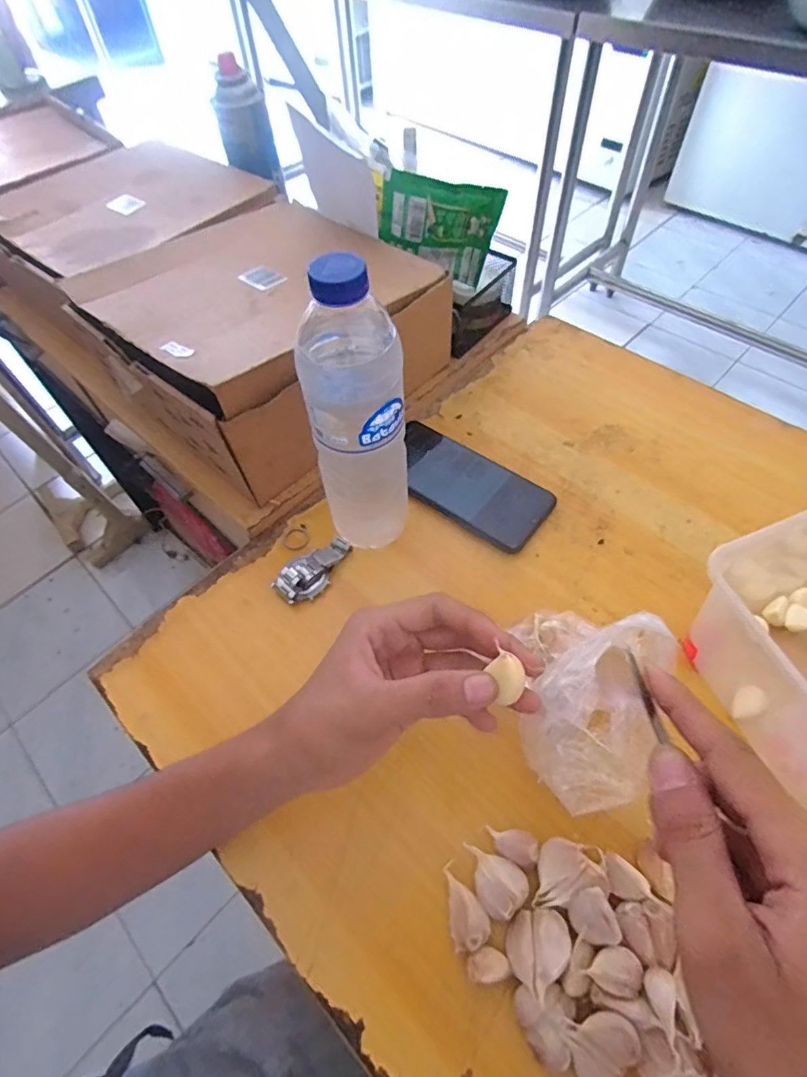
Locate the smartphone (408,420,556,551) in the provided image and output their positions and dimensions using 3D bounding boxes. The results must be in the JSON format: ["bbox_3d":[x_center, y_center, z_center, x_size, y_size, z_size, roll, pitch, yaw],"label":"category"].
[{"bbox_3d":[0.056,-0.048,0.463,0.147,0.009,0.077,30,60,14],"label":"smartphone"}]

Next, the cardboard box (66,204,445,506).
[{"bbox_3d":[-0.133,-0.200,0.496,0.257,0.115,0.261,34,65,23],"label":"cardboard box"}]

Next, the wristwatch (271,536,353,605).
[{"bbox_3d":[-0.075,0.023,0.424,0.036,0.022,0.066,24,61,18],"label":"wristwatch"}]

